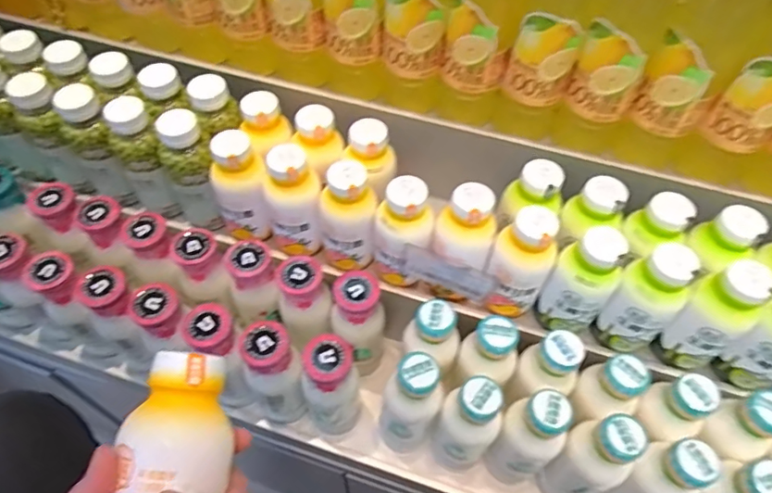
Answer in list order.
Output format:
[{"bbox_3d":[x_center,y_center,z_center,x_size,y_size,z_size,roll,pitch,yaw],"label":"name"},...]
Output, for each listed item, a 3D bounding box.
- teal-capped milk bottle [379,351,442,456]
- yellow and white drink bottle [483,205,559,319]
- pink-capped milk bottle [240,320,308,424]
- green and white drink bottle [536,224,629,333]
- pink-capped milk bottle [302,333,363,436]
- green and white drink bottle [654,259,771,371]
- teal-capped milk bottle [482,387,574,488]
[{"bbox_3d":[0.026,0.171,0.567,0.051,0.168,0.053,0,56,-1],"label":"teal-capped milk bottle"},{"bbox_3d":[0.135,0.021,0.541,0.057,0.132,0.049,20,58,12],"label":"yellow and white drink bottle"},{"bbox_3d":[-0.121,0.143,0.585,0.052,0.163,0.052,-23,59,-15],"label":"pink-capped milk bottle"},{"bbox_3d":[0.194,0.038,0.534,0.058,0.133,0.049,33,62,20],"label":"green and white drink bottle"},{"bbox_3d":[-0.057,0.152,0.585,0.059,0.172,0.054,-6,56,-5],"label":"pink-capped milk bottle"},{"bbox_3d":[0.314,0.072,0.515,0.048,0.137,0.055,-27,61,-18],"label":"green and white drink bottle"},{"bbox_3d":[0.145,0.205,0.557,0.060,0.183,0.049,24,59,15],"label":"teal-capped milk bottle"}]

